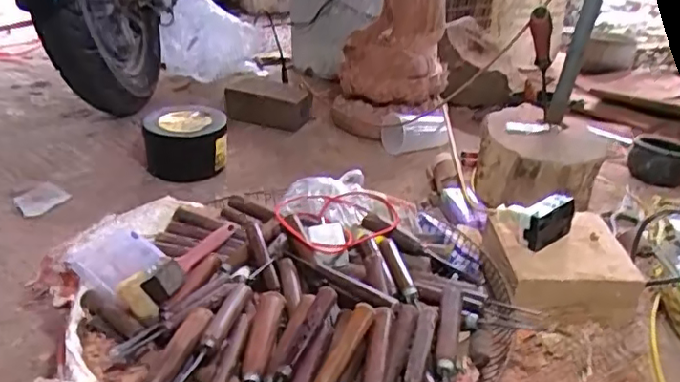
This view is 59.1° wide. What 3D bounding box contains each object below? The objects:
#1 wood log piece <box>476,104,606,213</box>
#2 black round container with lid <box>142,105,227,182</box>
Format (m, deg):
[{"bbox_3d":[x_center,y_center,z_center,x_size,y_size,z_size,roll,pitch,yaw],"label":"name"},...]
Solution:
[{"bbox_3d":[0.331,-0.049,1.003,0.188,0.113,0.206,11,29,18],"label":"wood log piece"},{"bbox_3d":[-0.280,-0.096,1.093,0.146,0.106,0.119,-6,28,-13],"label":"black round container with lid"}]

